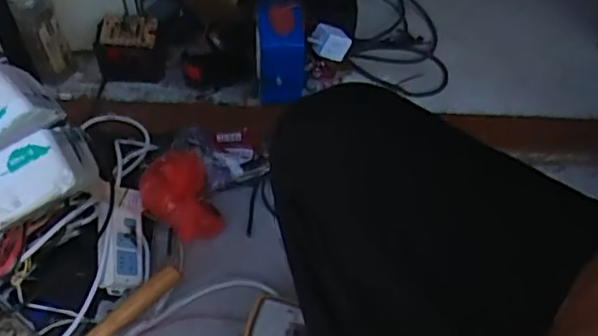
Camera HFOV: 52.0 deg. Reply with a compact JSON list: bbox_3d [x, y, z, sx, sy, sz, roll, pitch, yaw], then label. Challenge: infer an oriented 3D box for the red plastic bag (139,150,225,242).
[{"bbox_3d":[-0.167,0.050,0.865,0.098,0.119,0.126,-19,55,-17],"label":"red plastic bag"}]

